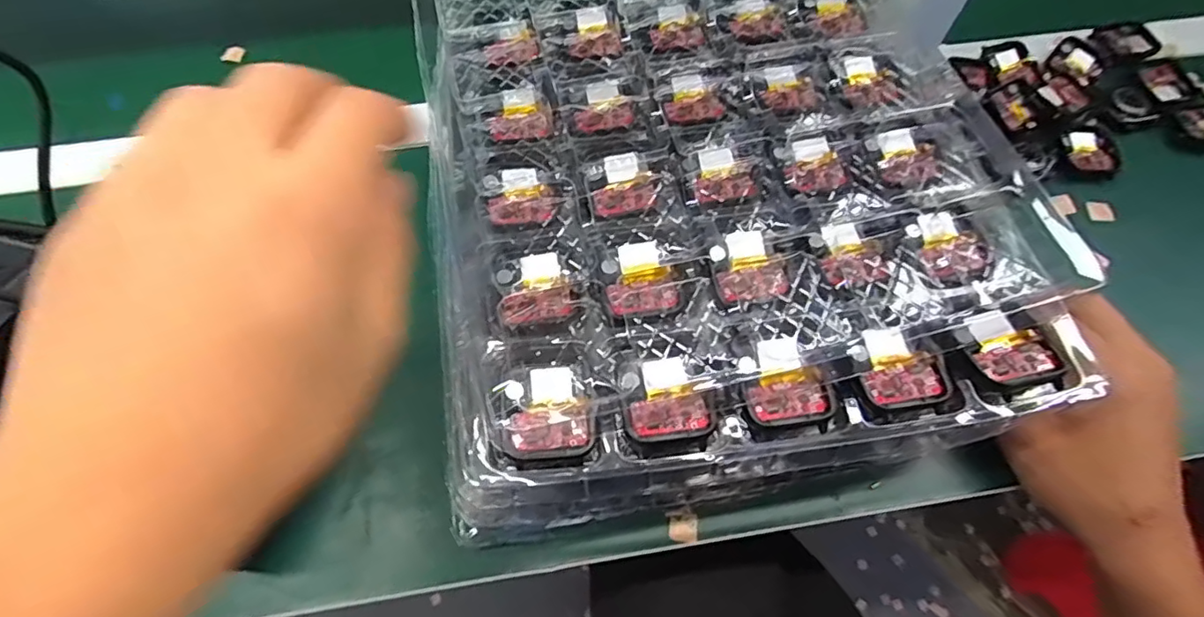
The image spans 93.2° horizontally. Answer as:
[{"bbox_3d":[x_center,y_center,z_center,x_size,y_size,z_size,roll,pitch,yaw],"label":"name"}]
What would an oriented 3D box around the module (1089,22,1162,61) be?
[{"bbox_3d":[0.418,-0.213,0.454,0.049,0.008,0.038,-16,65,-8],"label":"module"}]

